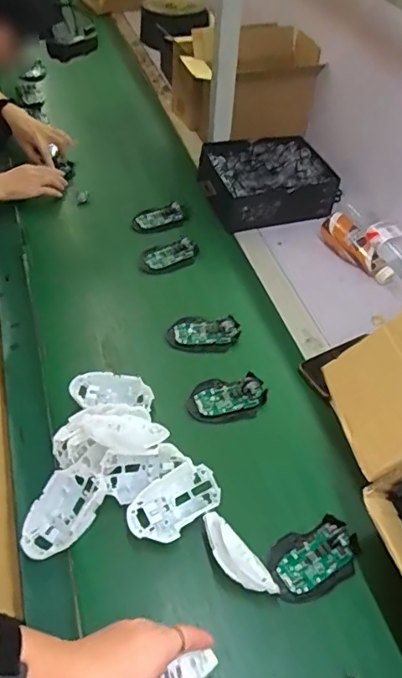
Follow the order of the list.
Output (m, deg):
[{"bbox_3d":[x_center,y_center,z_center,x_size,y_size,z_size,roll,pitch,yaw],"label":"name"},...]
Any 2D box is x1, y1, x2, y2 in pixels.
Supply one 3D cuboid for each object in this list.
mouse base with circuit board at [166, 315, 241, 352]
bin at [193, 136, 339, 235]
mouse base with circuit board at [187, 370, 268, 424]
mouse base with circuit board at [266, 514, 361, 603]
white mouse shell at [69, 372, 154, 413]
[{"bbox_3d":[0.004,-0.012,0.846,0.112,0.025,0.060,3,45,1],"label":"mouse base with circuit board"},{"bbox_3d":[0.133,-0.321,1.098,0.265,0.103,0.191,-13,47,-15],"label":"bin"},{"bbox_3d":[0.038,0.088,0.772,0.113,0.026,0.071,-4,65,-7],"label":"mouse base with circuit board"},{"bbox_3d":[0.134,0.254,0.618,0.111,0.019,0.072,-17,48,-18],"label":"mouse base with circuit board"},{"bbox_3d":[-0.125,0.074,0.745,0.115,0.022,0.058,10,69,-8],"label":"white mouse shell"}]

